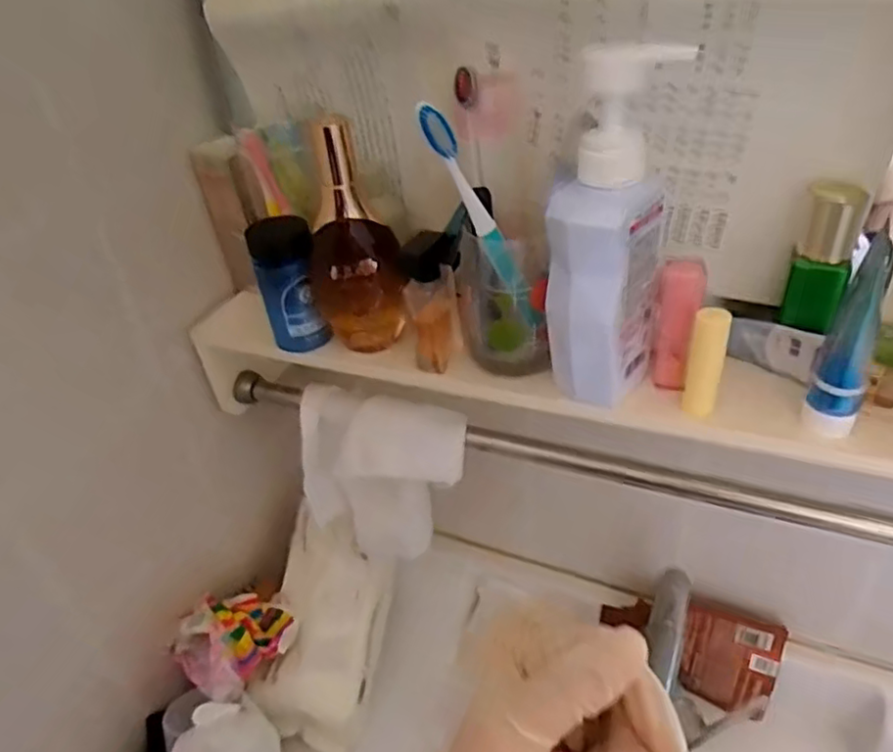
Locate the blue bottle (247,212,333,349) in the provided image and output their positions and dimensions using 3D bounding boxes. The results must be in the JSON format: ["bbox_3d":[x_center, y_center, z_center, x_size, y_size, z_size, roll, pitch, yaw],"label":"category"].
[{"bbox_3d":[-0.119,-0.069,0.490,0.044,0.098,0.037,-15,36,-13],"label":"blue bottle"}]

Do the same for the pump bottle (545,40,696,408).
[{"bbox_3d":[0.091,-0.073,0.361,0.062,0.194,0.040,3,35,11],"label":"pump bottle"}]

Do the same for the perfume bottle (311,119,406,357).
[{"bbox_3d":[-0.065,-0.092,0.455,0.056,0.169,0.035,16,40,27],"label":"perfume bottle"}]

